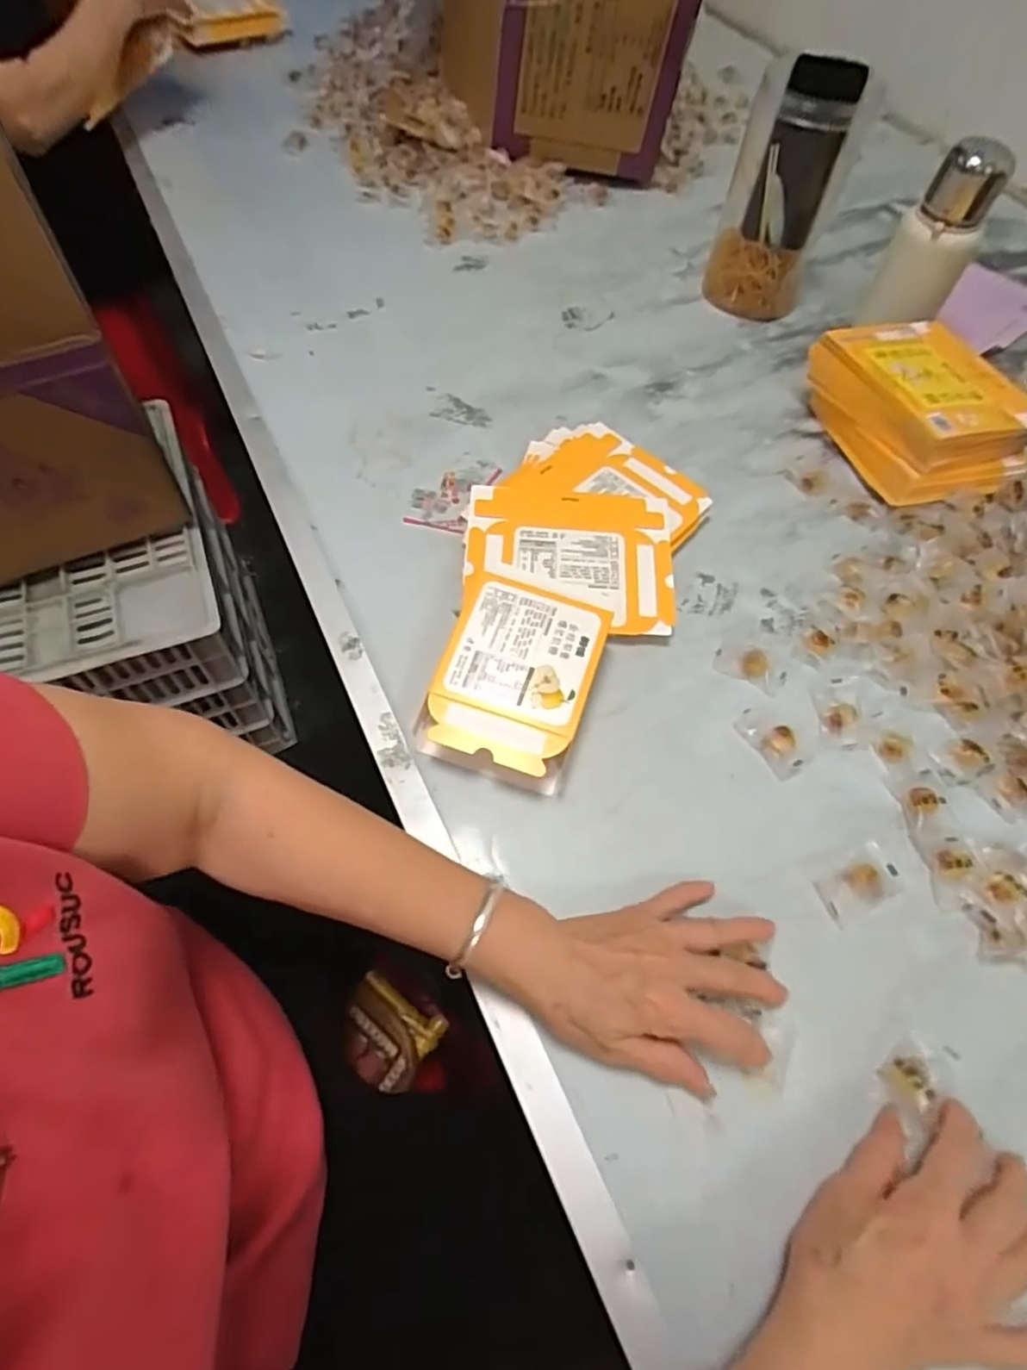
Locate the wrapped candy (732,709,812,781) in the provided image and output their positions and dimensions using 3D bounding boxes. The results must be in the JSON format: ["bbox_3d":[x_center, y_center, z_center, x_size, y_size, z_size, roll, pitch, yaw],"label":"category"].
[{"bbox_3d":[0.191,0.042,0.486,0.026,0.013,0.057,-28,64,-17],"label":"wrapped candy"}]

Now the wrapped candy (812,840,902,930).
[{"bbox_3d":[0.228,0.130,0.434,0.057,0.011,0.032,-23,63,-15],"label":"wrapped candy"}]

